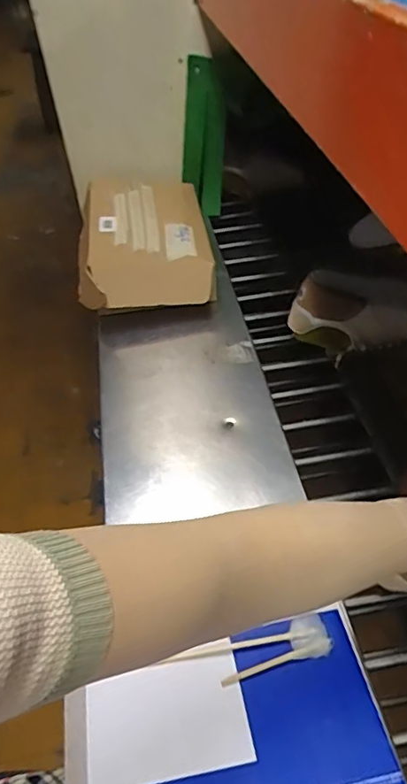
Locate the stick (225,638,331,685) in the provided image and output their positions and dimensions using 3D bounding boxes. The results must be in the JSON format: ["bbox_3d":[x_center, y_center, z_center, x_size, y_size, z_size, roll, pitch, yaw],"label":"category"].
[{"bbox_3d":[0.068,0.247,0.484,0.106,0.011,0.014,-15,48,-12],"label":"stick"}]

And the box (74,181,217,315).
[{"bbox_3d":[-0.107,-0.277,0.954,0.233,0.082,0.369,-7,46,-4],"label":"box"}]

